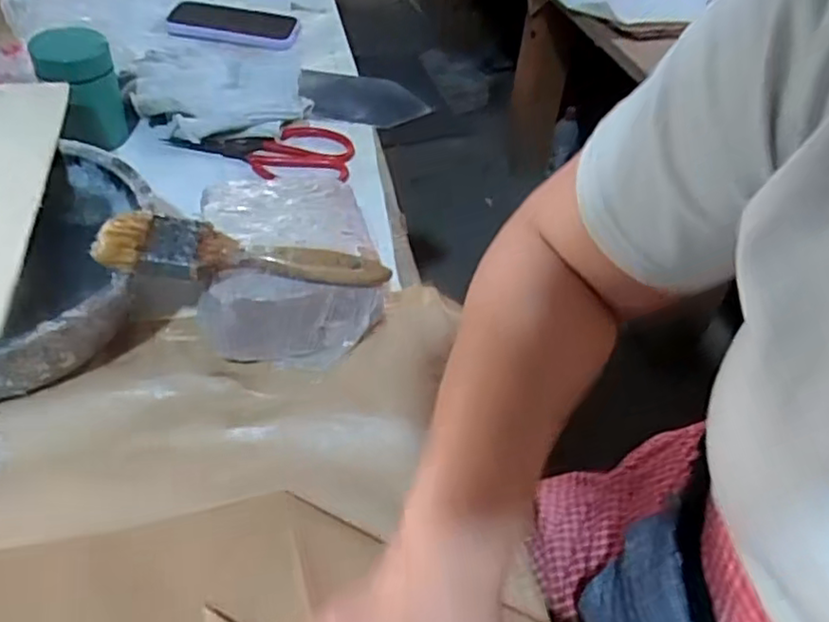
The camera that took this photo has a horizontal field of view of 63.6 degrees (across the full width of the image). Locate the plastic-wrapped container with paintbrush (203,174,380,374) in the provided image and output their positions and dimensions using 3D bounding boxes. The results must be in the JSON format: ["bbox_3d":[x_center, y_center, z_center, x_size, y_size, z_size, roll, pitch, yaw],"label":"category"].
[{"bbox_3d":[-0.089,-0.038,0.482,0.120,0.059,0.154,-4,47,-12],"label":"plastic-wrapped container with paintbrush"}]

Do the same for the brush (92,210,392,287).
[{"bbox_3d":[-0.103,-0.032,0.411,0.171,0.012,0.040,11,60,-9],"label":"brush"}]

